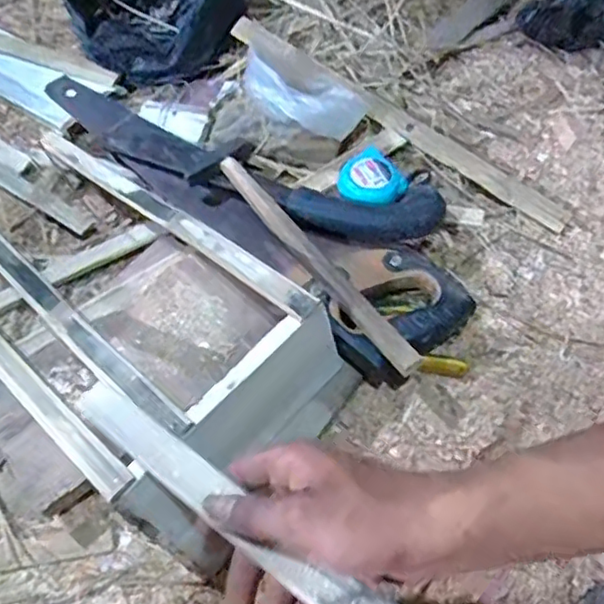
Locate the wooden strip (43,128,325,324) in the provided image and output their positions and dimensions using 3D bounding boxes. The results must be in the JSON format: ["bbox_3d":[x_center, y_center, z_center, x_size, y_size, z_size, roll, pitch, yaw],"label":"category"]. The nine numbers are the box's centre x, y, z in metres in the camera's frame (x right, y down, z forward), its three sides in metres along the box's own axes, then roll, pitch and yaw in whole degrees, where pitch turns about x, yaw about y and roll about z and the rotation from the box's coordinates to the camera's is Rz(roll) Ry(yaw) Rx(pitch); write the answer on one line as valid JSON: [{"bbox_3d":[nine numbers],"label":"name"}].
[{"bbox_3d":[-0.131,-0.085,0.563,0.389,0.011,0.023,33,65,34],"label":"wooden strip"}]

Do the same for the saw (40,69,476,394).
[{"bbox_3d":[-0.079,-0.085,0.596,0.487,0.044,0.110,31,65,18],"label":"saw"}]

